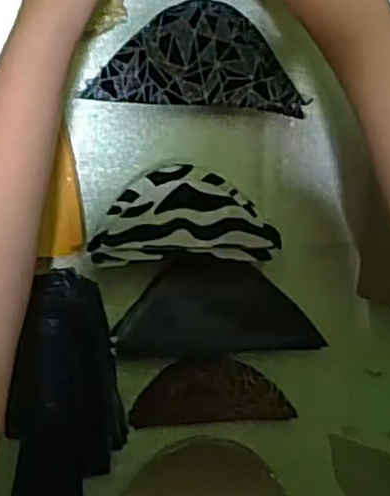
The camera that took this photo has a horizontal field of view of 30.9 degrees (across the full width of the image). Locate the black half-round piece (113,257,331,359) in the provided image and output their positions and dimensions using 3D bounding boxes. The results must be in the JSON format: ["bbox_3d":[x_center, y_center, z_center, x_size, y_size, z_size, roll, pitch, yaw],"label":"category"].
[{"bbox_3d":[0.016,0.040,0.507,0.141,0.021,0.073,-3,109,-5],"label":"black half-round piece"}]

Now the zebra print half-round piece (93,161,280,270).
[{"bbox_3d":[-0.006,-0.020,0.457,0.118,0.017,0.062,-2,95,-5],"label":"zebra print half-round piece"}]

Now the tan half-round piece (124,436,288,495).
[{"bbox_3d":[0.007,0.174,0.538,0.124,0.026,0.055,0,95,-6],"label":"tan half-round piece"}]

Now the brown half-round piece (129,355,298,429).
[{"bbox_3d":[0.012,0.105,0.531,0.115,0.016,0.051,-2,95,-5],"label":"brown half-round piece"}]

